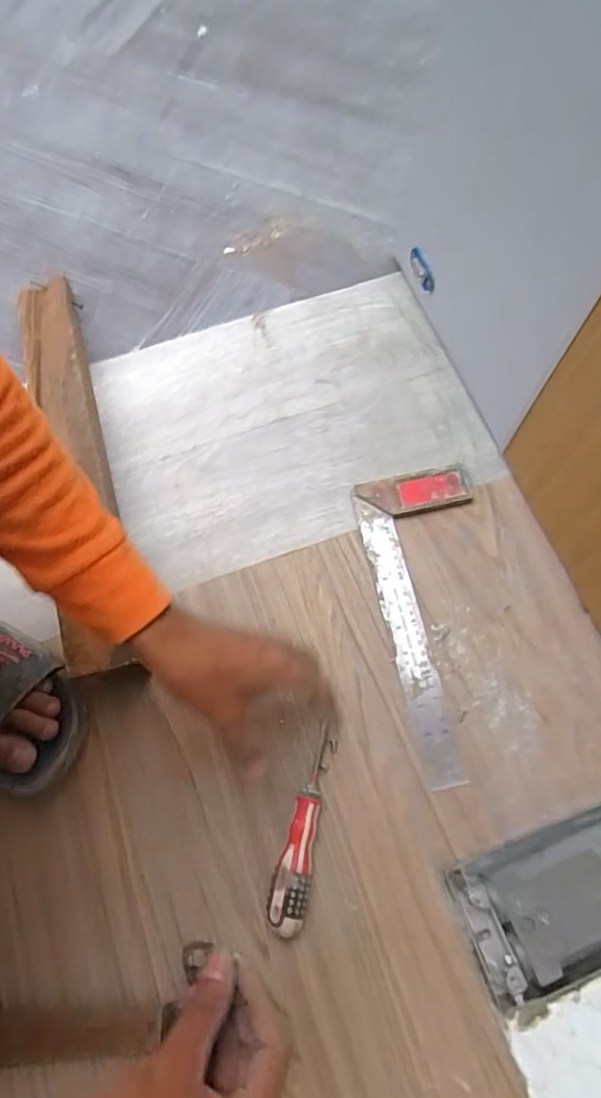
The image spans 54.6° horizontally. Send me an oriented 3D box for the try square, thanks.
[{"bbox_3d":[0.144,0.064,0.576,0.119,0.017,0.301,-11,69,-4],"label":"try square"}]

